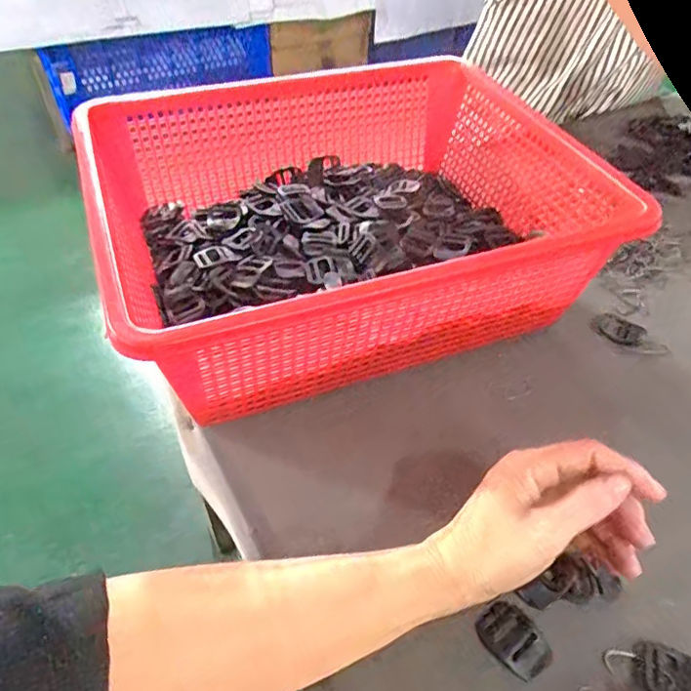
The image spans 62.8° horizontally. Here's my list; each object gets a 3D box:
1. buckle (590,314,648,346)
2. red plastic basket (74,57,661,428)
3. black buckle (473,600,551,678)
[{"bbox_3d":[0.240,-0.015,0.494,0.043,0.005,0.030,36,55,28],"label":"buckle"},{"bbox_3d":[0.025,-0.119,0.497,0.430,0.129,0.332,-15,49,-16],"label":"red plastic basket"},{"bbox_3d":[0.096,0.165,0.320,0.027,0.007,0.039,-32,55,-28],"label":"black buckle"}]

